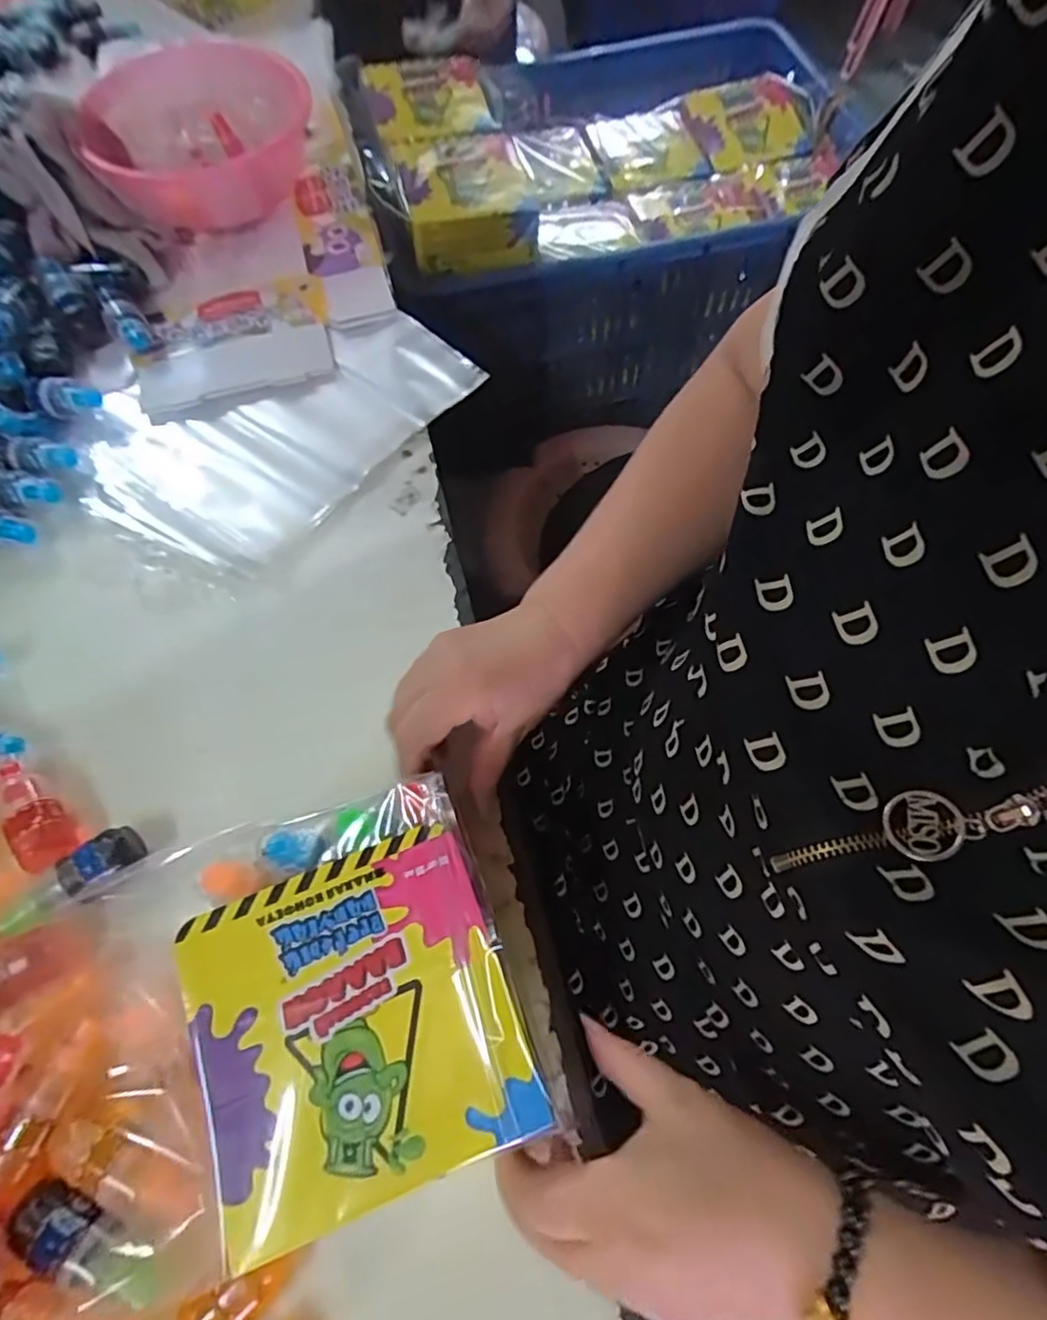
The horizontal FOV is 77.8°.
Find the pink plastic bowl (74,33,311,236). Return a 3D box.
[{"bbox_3d":[-0.307,-0.498,0.622,0.199,0.087,0.174,-26,67,-10],"label":"pink plastic bowl"}]

